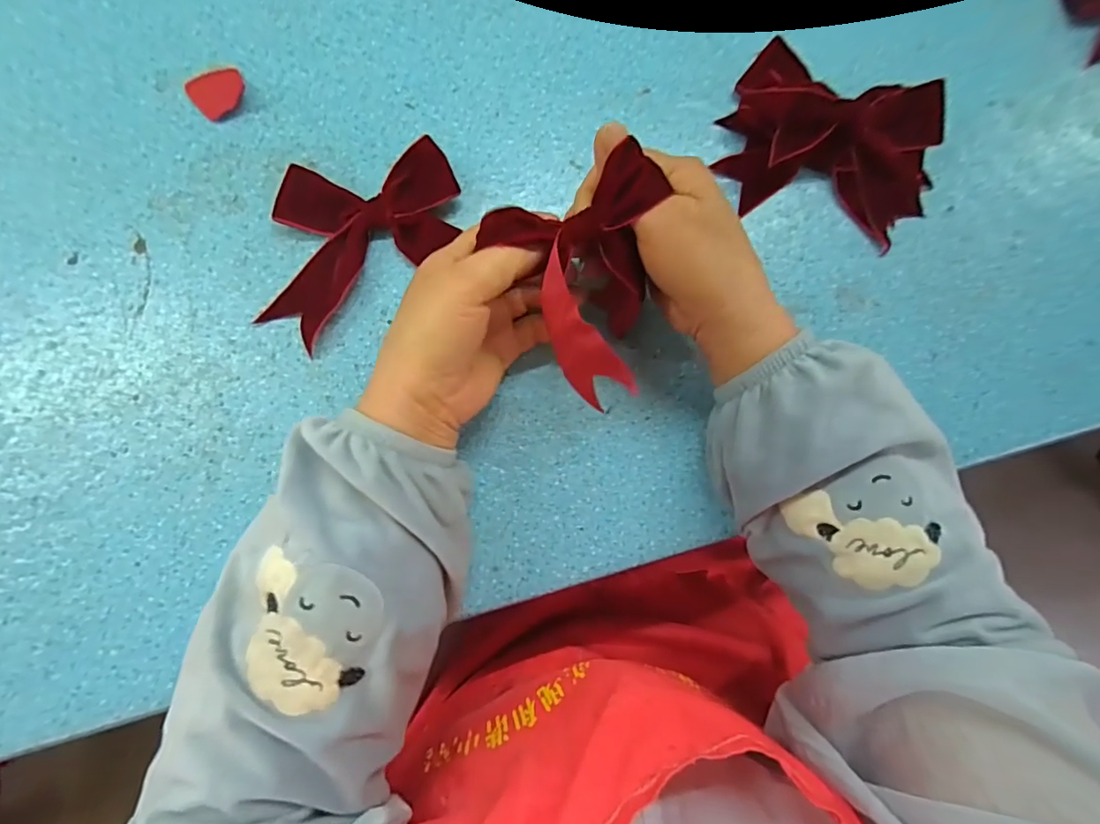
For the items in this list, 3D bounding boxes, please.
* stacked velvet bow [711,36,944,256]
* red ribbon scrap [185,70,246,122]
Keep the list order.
[{"bbox_3d":[0.188,-0.175,0.339,0.148,0.046,0.109,27,81,0],"label":"stacked velvet bow"},{"bbox_3d":[-0.214,-0.208,0.338,0.033,0.004,0.032,1,81,-4],"label":"red ribbon scrap"}]

